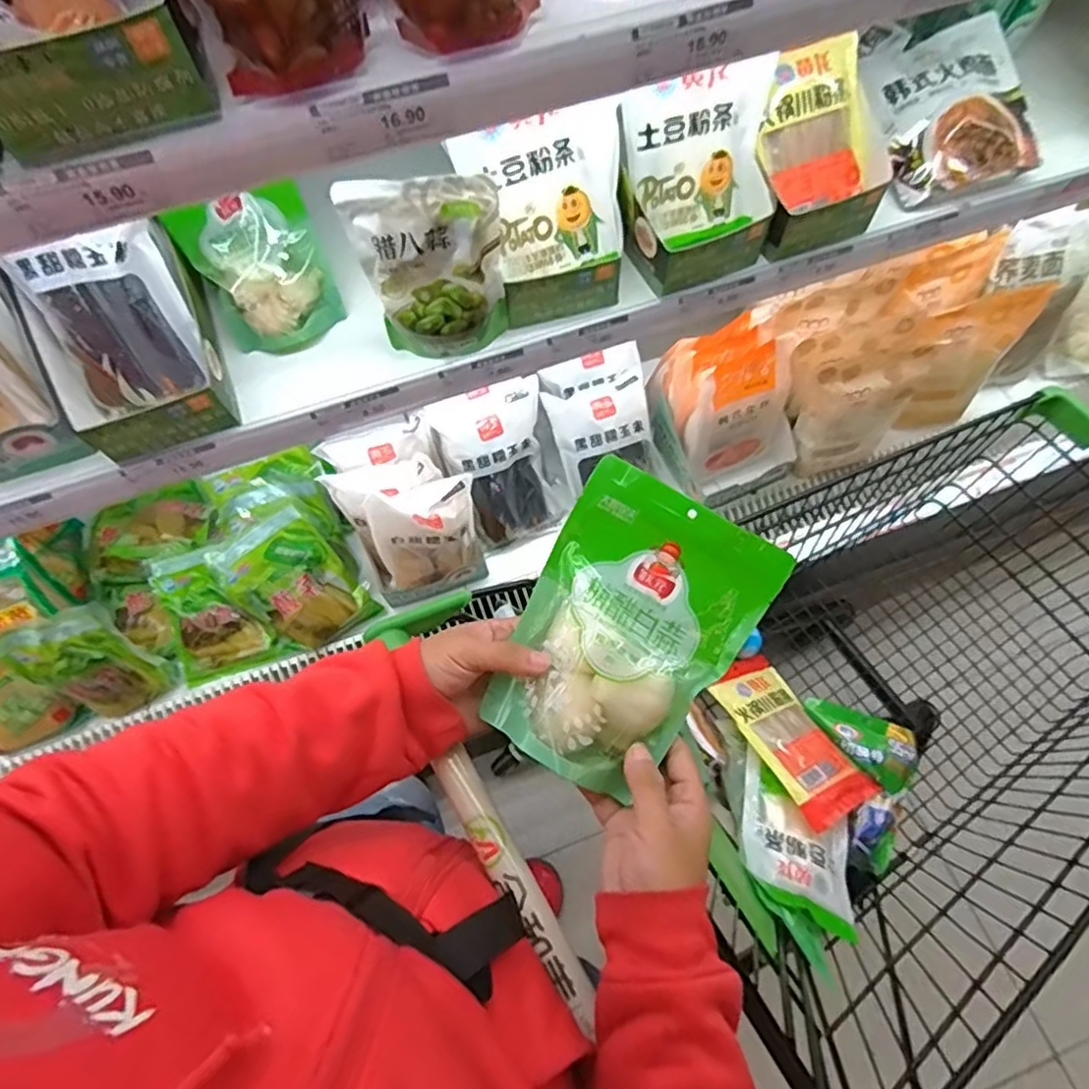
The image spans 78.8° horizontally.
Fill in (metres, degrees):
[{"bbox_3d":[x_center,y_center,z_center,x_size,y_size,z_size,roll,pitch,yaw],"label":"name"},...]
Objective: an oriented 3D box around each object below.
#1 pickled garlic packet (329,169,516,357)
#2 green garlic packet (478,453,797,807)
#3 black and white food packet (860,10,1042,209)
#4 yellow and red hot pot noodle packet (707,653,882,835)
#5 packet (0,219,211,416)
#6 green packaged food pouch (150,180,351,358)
[{"bbox_3d":[-0.111,-0.270,0.660,0.138,0.190,0.038,-7,66,-2],"label":"pickled garlic packet"},{"bbox_3d":[0.052,0.058,0.448,0.142,0.046,0.200,33,78,10],"label":"green garlic packet"},{"bbox_3d":[0.497,-0.528,0.804,0.195,0.067,0.200,-16,87,-12],"label":"black and white food packet"},{"bbox_3d":[0.334,0.256,0.908,0.130,0.032,0.240,-15,48,-25],"label":"yellow and red hot pot noodle packet"},{"bbox_3d":[-0.417,-0.217,0.658,0.126,0.163,0.033,-20,37,-6],"label":"packet"},{"bbox_3d":[-0.303,-0.291,0.717,0.132,0.158,0.058,-23,37,-5],"label":"green packaged food pouch"}]

